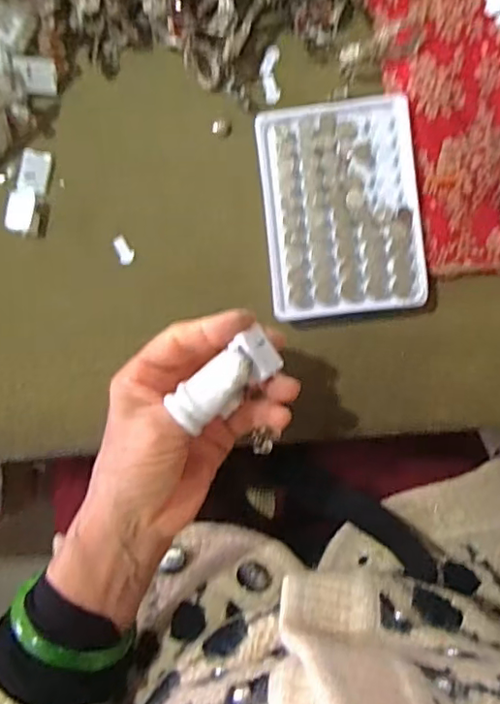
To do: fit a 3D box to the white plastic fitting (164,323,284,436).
[{"bbox_3d":[-0.011,0.015,0.308,0.058,0.029,0.024,-38,93,6],"label":"white plastic fitting"}]

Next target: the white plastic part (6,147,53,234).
[{"bbox_3d":[-0.149,-0.108,0.390,0.020,0.012,0.055,17,90,3],"label":"white plastic part"}]

